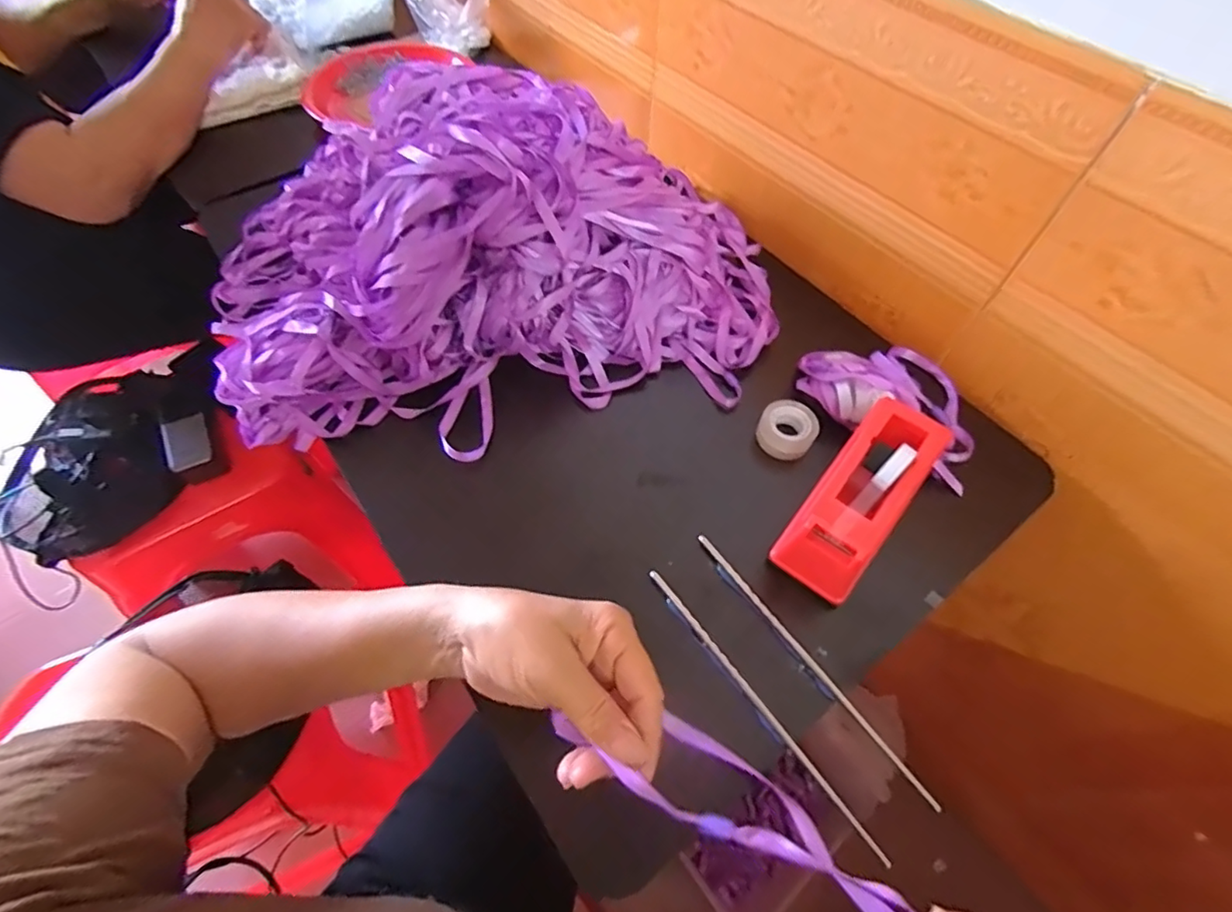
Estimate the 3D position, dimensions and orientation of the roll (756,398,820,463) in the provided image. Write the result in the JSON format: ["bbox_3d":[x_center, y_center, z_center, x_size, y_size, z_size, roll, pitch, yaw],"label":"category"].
[{"bbox_3d":[0.149,-0.023,0.501,0.047,0.024,0.045,0,57,-1],"label":"roll"}]

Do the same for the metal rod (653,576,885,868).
[{"bbox_3d":[0.093,0.164,0.386,0.005,0.007,0.220,-31,62,-19],"label":"metal rod"}]

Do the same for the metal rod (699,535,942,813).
[{"bbox_3d":[0.134,0.141,0.403,0.007,0.007,0.222,-31,62,-19],"label":"metal rod"}]

